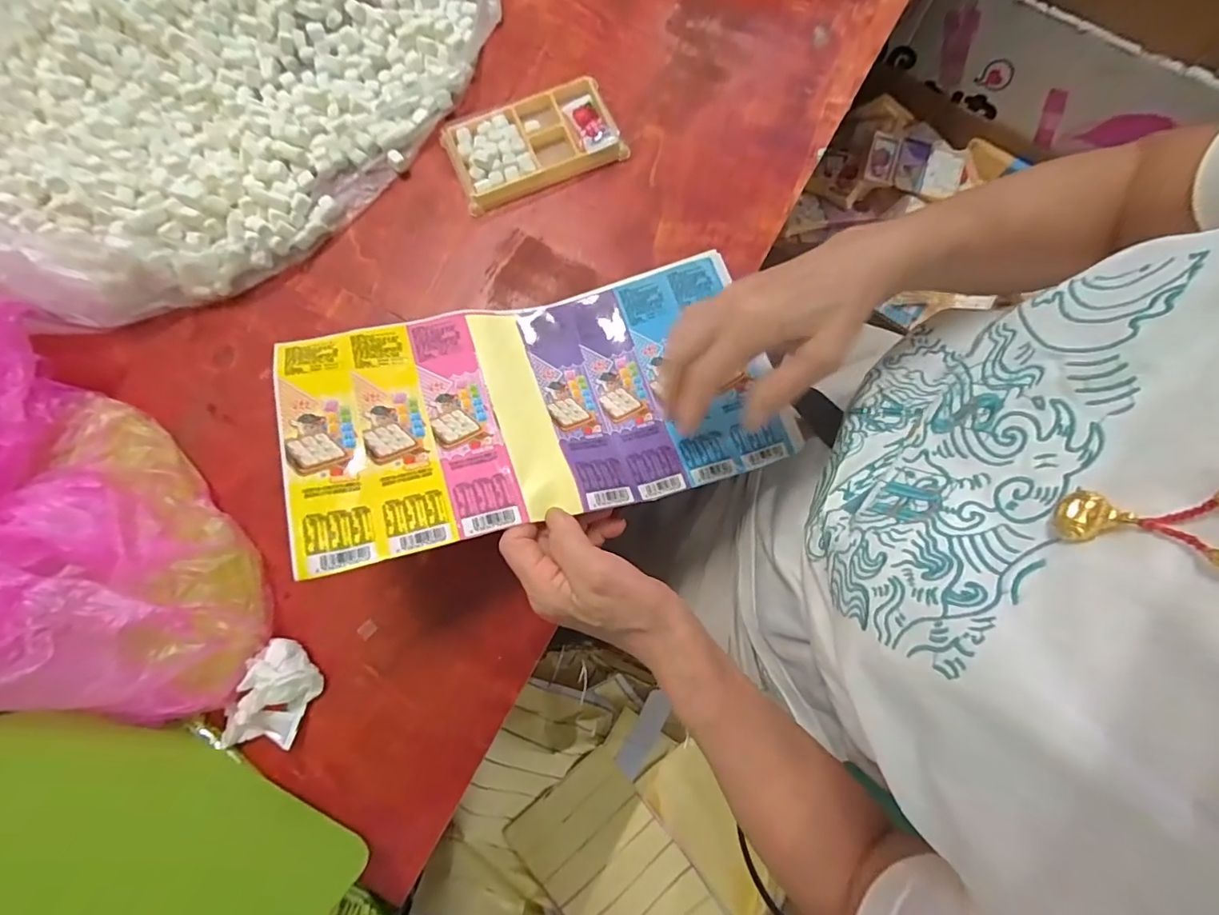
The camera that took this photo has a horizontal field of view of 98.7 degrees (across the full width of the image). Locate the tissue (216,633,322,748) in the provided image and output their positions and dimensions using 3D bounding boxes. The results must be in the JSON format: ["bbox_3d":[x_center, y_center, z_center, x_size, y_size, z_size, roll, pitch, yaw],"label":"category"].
[{"bbox_3d":[-0.230,0.166,0.354,0.045,0.027,0.072,24,80,4],"label":"tissue"}]

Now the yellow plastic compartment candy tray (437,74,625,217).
[{"bbox_3d":[-0.062,-0.261,0.429,0.134,0.015,0.077,-22,81,-5],"label":"yellow plastic compartment candy tray"}]

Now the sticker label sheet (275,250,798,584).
[{"bbox_3d":[-0.035,-0.046,0.362,0.344,0.056,0.184,-12,63,-20],"label":"sticker label sheet"}]

